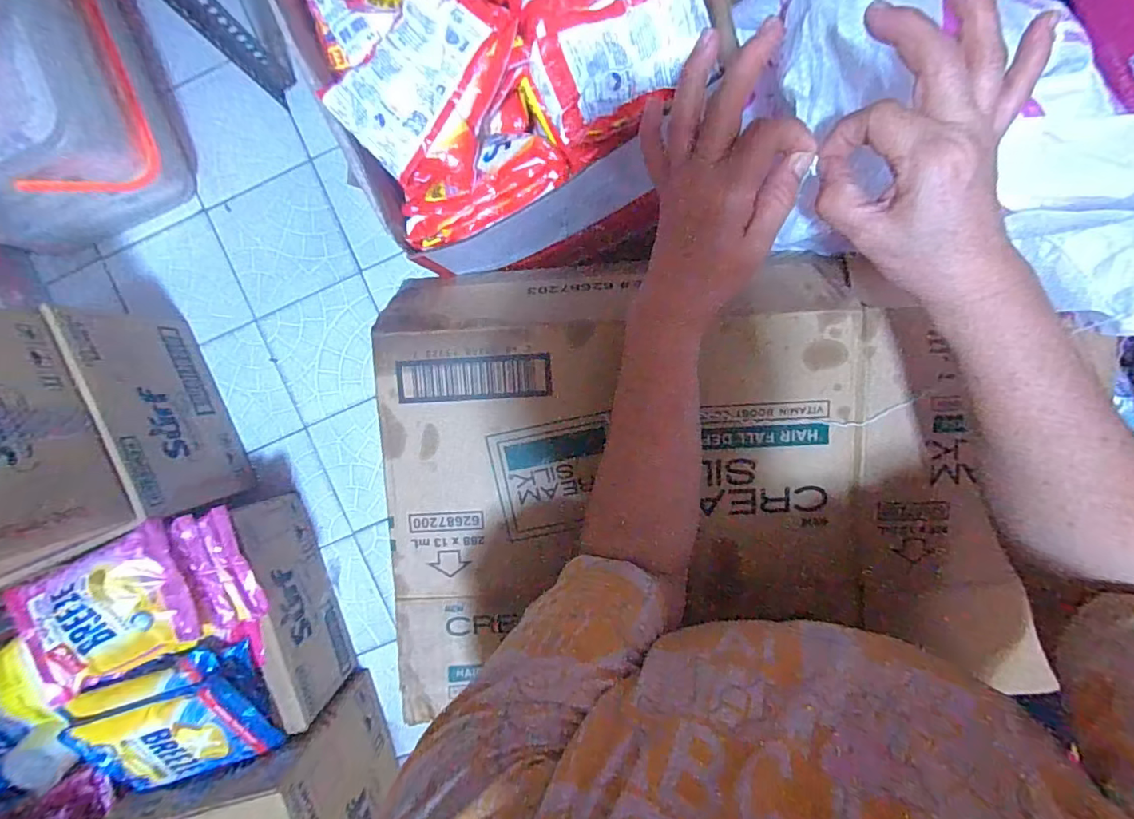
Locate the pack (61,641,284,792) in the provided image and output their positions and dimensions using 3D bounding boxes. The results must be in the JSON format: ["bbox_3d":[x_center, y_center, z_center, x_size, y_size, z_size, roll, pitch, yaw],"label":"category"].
[{"bbox_3d":[-0.545,0.433,0.708,0.238,0.070,0.161,-19,93,3],"label":"pack"}]

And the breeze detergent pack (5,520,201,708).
[{"bbox_3d":[-0.590,0.261,0.657,0.216,0.039,0.156,-25,93,4],"label":"breeze detergent pack"}]

